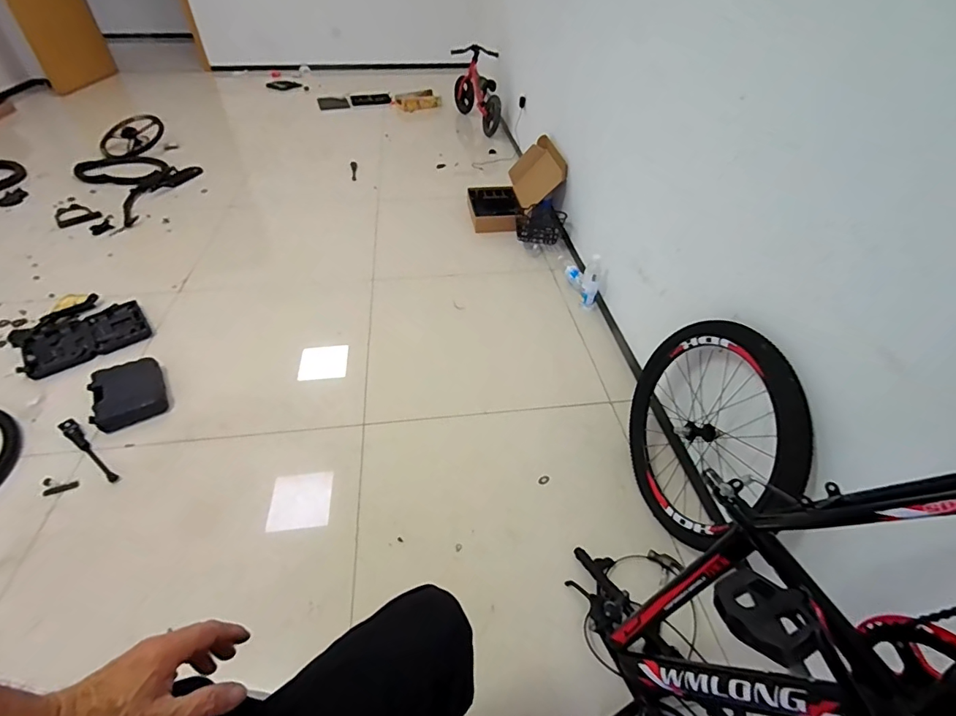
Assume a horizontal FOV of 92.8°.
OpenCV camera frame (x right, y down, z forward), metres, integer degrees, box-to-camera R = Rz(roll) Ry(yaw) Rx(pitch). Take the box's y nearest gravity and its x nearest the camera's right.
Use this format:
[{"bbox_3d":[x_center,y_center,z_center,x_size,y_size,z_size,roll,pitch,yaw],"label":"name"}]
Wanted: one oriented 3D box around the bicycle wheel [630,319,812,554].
[{"bbox_3d":[0.571,0.170,1.114,0.125,0.525,0.524,4,42,-15],"label":"bicycle wheel"}]

